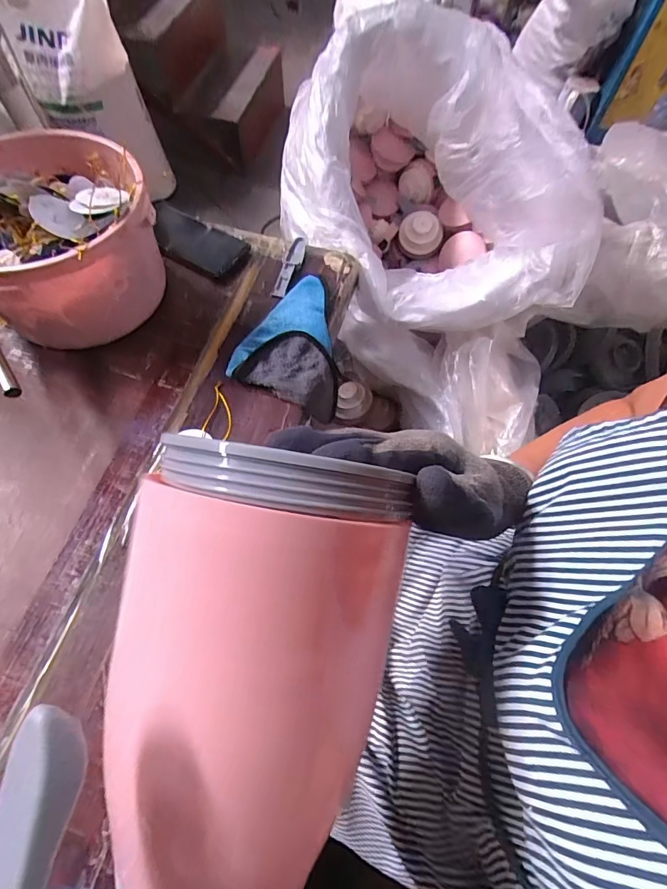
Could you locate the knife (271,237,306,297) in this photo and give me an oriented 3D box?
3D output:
[{"bbox_3d":[-0.059,-0.252,0.601,0.022,0.019,0.112,13,64,4],"label":"knife"}]

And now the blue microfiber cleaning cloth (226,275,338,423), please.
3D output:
[{"bbox_3d":[-0.044,-0.133,0.534,0.126,0.024,0.179,13,64,4],"label":"blue microfiber cleaning cloth"}]

